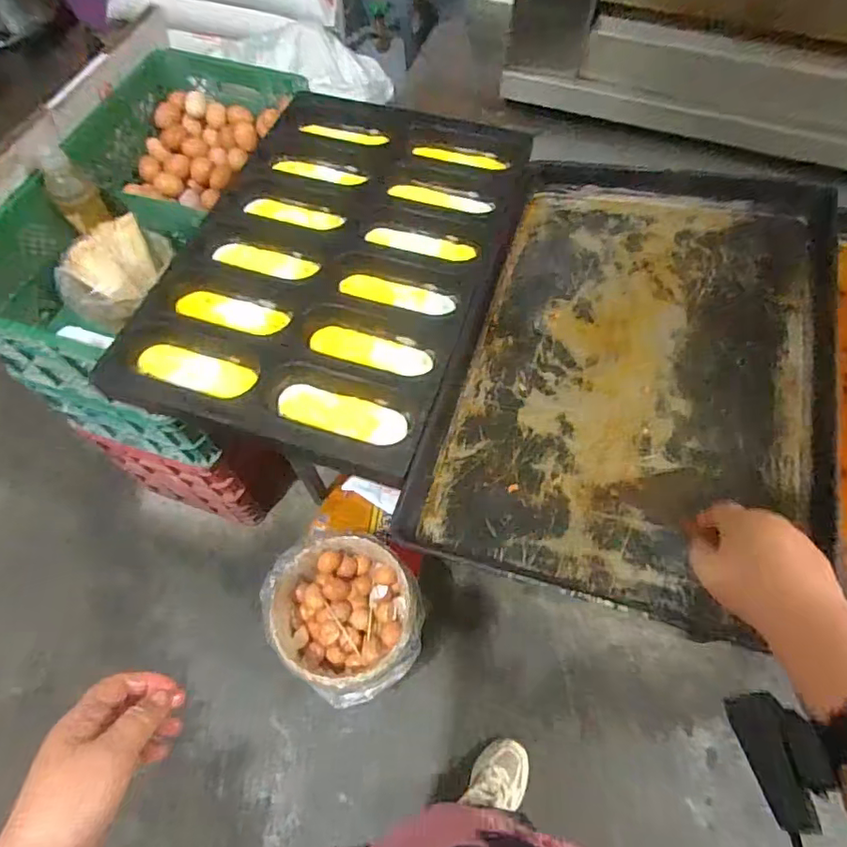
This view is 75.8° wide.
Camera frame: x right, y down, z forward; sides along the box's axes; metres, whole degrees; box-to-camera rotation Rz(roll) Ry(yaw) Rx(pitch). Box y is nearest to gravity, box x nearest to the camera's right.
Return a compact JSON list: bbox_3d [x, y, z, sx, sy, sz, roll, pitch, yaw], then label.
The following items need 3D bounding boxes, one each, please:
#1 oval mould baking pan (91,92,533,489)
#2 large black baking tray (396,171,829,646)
[{"bbox_3d":[-0.108,-0.252,0.760,0.413,0.047,0.630,15,64,8],"label":"oval mould baking pan"},{"bbox_3d":[0.259,-0.091,0.658,0.398,0.028,0.608,13,64,17],"label":"large black baking tray"}]

